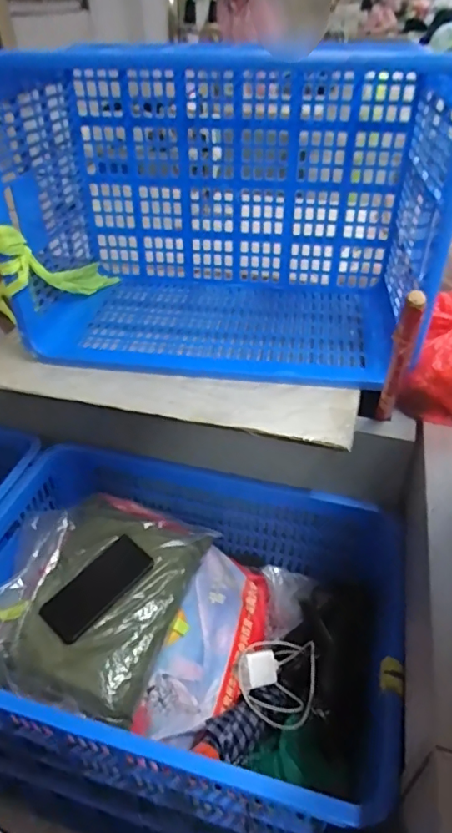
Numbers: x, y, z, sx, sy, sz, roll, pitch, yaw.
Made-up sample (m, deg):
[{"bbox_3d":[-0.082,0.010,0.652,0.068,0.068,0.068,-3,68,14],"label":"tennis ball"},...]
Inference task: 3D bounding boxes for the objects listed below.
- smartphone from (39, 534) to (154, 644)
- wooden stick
[{"bbox_3d":[-0.197,0.265,0.812,0.080,0.007,0.171,36,60,28],"label":"smartphone"},{"bbox_3d":[0.204,-0.056,0.624,0.022,0.287,0.017,11,69,14],"label":"wooden stick"}]

